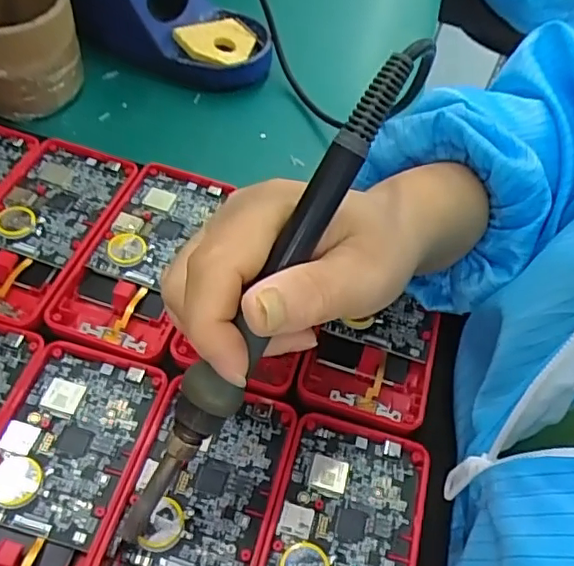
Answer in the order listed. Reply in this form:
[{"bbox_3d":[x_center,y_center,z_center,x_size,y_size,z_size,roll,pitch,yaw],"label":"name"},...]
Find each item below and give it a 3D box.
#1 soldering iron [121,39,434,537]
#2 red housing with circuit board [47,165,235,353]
[{"bbox_3d":[-0.009,0.008,0.214,0.022,0.028,0.205,32,102,15],"label":"soldering iron"},{"bbox_3d":[-0.079,-0.018,0.322,0.061,0.010,0.121,12,55,1],"label":"red housing with circuit board"}]

